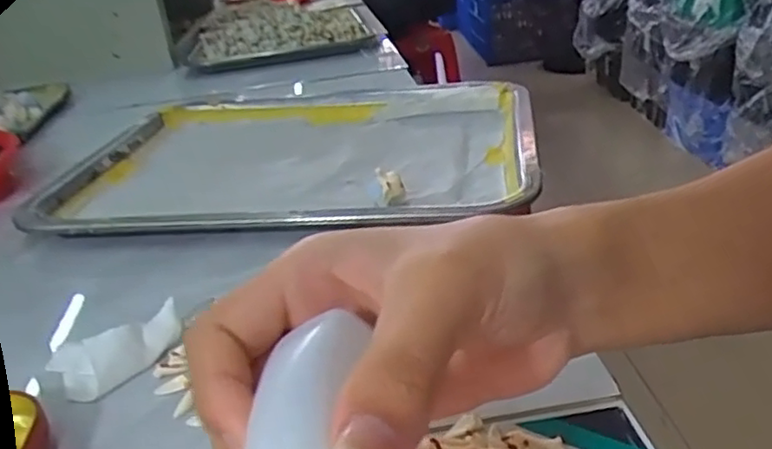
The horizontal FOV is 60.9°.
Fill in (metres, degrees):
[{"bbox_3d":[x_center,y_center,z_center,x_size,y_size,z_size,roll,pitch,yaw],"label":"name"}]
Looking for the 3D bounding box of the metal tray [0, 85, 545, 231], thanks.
[{"bbox_3d":[-0.068,-0.054,0.495,0.326,0.021,0.246,-2,28,10],"label":"metal tray"}]

